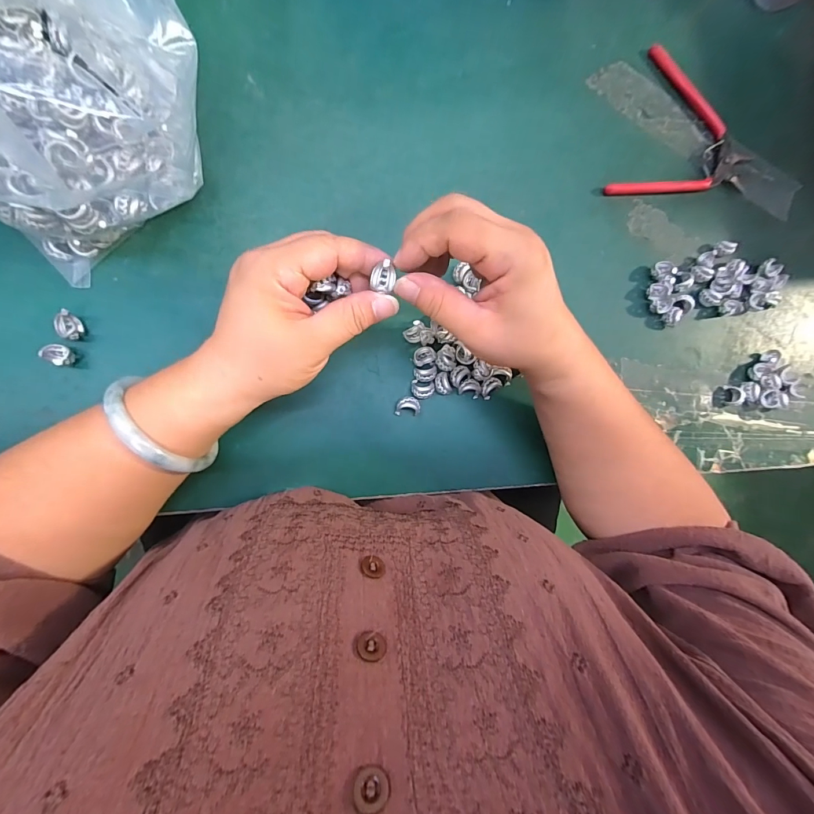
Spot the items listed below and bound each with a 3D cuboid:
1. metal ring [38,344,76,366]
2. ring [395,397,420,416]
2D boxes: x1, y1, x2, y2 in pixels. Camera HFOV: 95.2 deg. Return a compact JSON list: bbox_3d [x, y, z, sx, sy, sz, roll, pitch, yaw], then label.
[{"bbox_3d":[-0.231,-0.035,0.247,0.015,0.015,0.013,9,88,-10],"label":"metal ring"},{"bbox_3d":[0.001,0.000,0.288,0.019,0.012,0.015,2,89,-10],"label":"ring"}]

